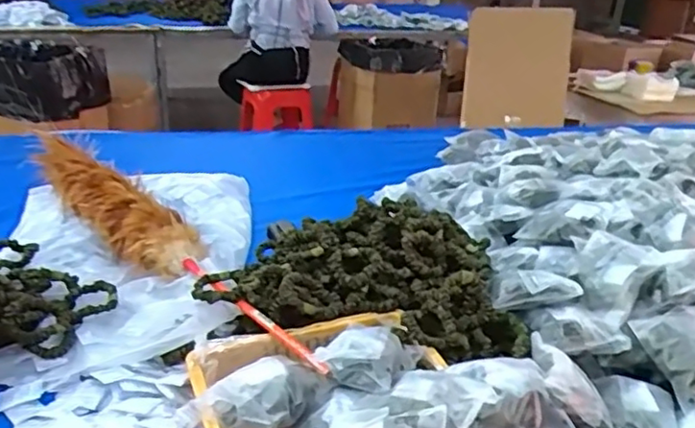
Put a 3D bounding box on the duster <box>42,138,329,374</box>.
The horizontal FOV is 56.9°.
[{"bbox_3d":[-0.306,0.015,0.930,0.081,0.072,0.721,-18,31,-39],"label":"duster"}]

